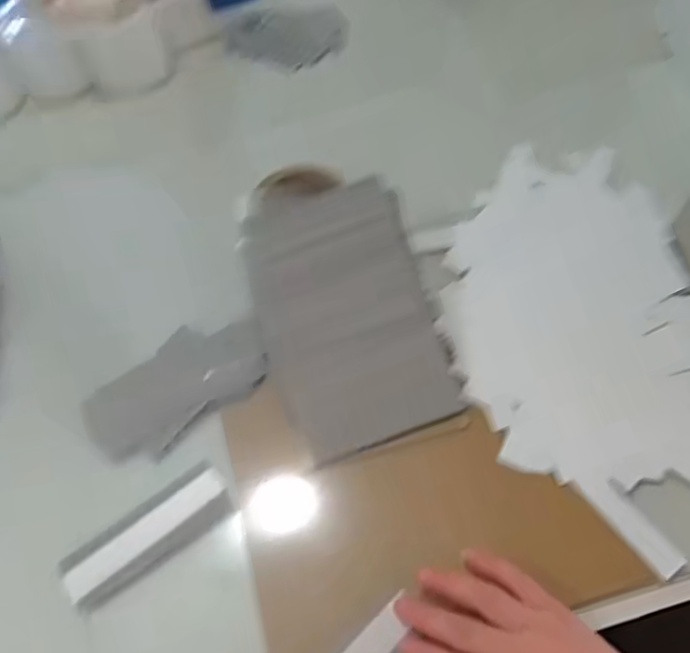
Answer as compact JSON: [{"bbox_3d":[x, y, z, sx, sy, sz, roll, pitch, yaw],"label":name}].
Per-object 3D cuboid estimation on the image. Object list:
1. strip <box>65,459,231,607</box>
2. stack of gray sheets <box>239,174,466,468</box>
[{"bbox_3d":[-0.145,0.154,0.444,0.126,0.004,0.045,-33,68,-25],"label":"strip"},{"bbox_3d":[0.001,-0.006,0.465,0.131,0.027,0.194,-20,92,-1],"label":"stack of gray sheets"}]

